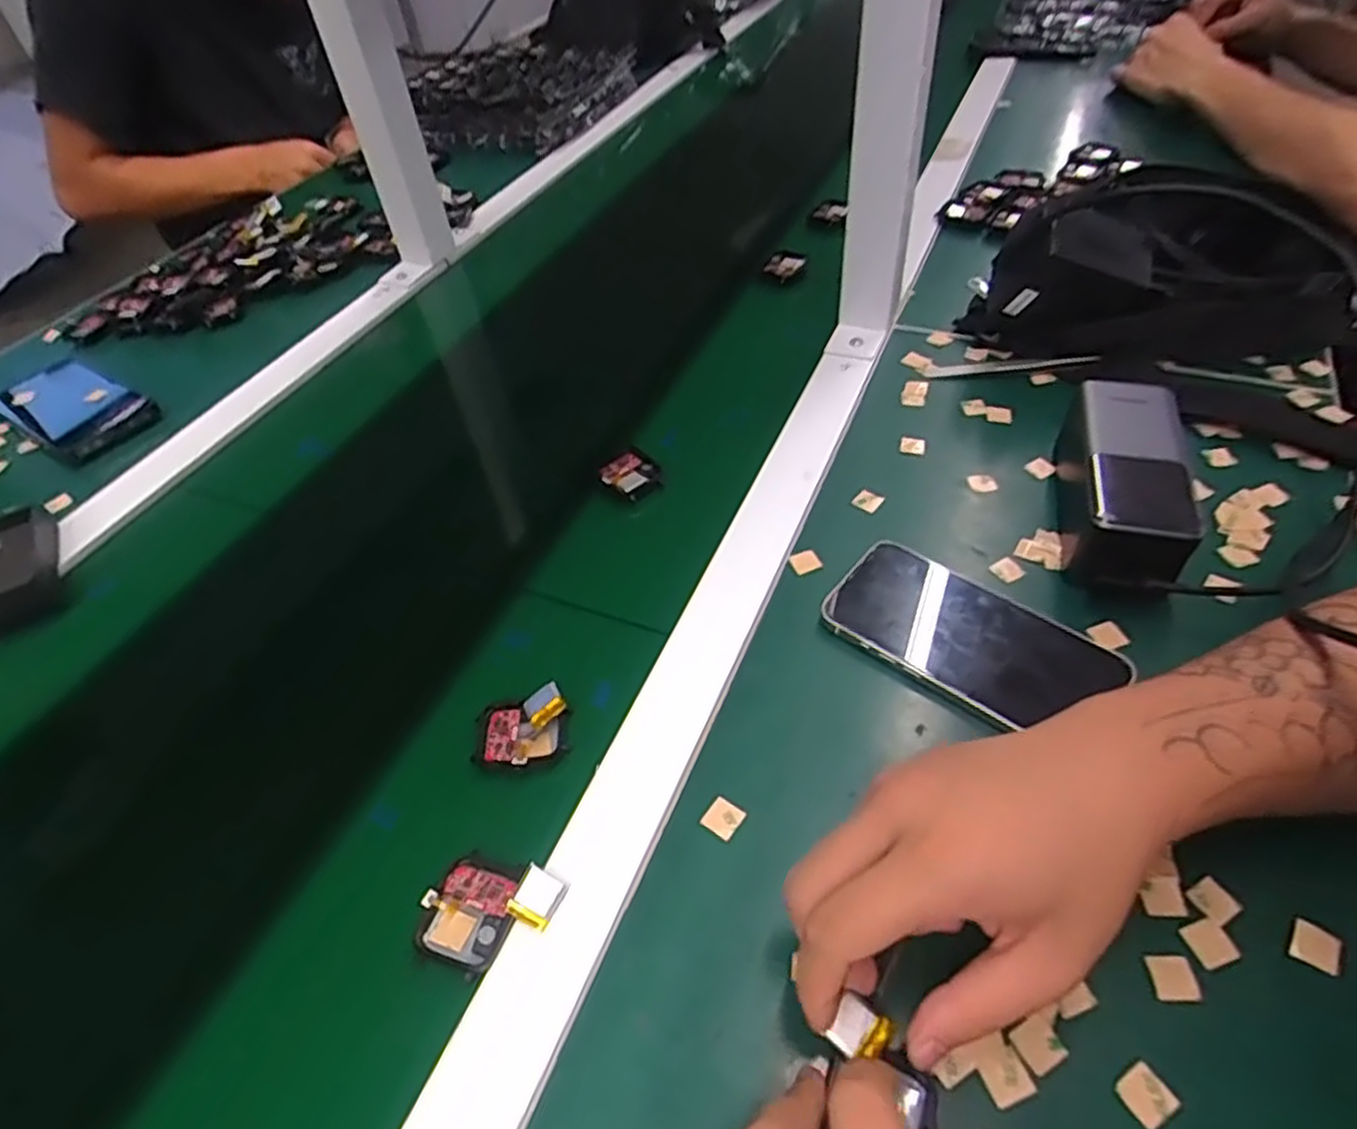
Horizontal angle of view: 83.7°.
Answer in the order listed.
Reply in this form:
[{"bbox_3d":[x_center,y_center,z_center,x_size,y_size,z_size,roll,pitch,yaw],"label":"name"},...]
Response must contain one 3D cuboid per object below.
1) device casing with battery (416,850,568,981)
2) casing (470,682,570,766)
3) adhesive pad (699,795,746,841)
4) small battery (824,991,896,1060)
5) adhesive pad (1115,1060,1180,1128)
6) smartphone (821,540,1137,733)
[{"bbox_3d":[-0.081,0.147,0.321,0.052,0.018,0.046,17,52,20],"label":"device casing with battery"},{"bbox_3d":[-0.078,0.083,0.379,0.047,0.019,0.036,-11,48,-5],"label":"casing"},{"bbox_3d":[0.020,0.115,0.345,0.016,0.004,0.015,25,55,25],"label":"adhesive pad"},{"bbox_3d":[0.066,0.168,0.272,0.018,0.005,0.017,22,54,25],"label":"small battery"},{"bbox_3d":[0.166,0.187,0.267,0.016,0.004,0.016,-28,52,-19],"label":"adhesive pad"},{"bbox_3d":[0.152,0.037,0.395,0.137,0.014,0.074,29,57,27],"label":"smartphone"}]

